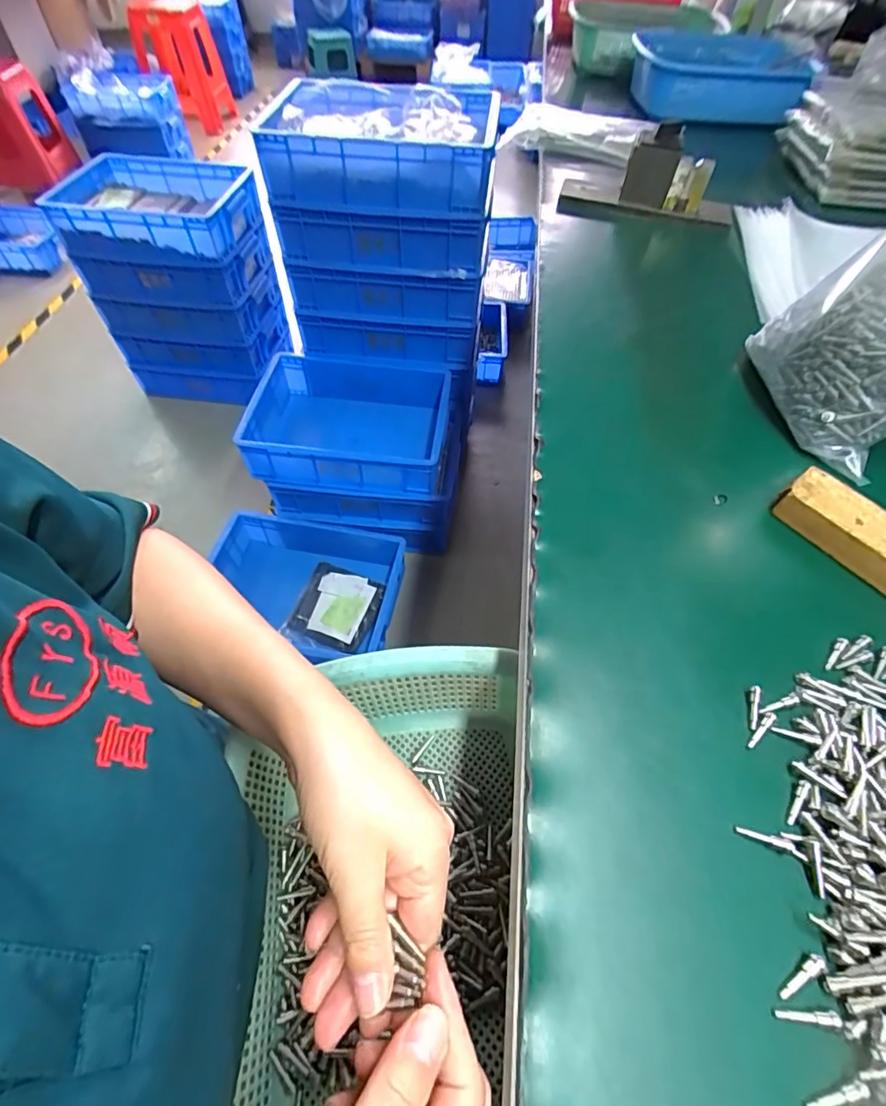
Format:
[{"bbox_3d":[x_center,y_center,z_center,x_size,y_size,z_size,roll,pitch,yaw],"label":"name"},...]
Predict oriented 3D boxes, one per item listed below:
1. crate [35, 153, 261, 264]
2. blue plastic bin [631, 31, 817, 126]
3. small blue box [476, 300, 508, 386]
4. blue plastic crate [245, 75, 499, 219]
[{"bbox_3d":[-0.713,-0.852,1.242,0.454,0.111,0.297,5,55,3],"label":"crate"},{"bbox_3d":[0.431,-0.760,0.806,0.239,0.076,0.215,-9,56,-10],"label":"blue plastic bin"},{"bbox_3d":[0.163,-0.692,1.659,0.091,0.124,0.304,5,55,2],"label":"small blue box"},{"bbox_3d":[-0.106,-0.784,0.972,0.412,0.125,0.316,8,55,5],"label":"blue plastic crate"}]

